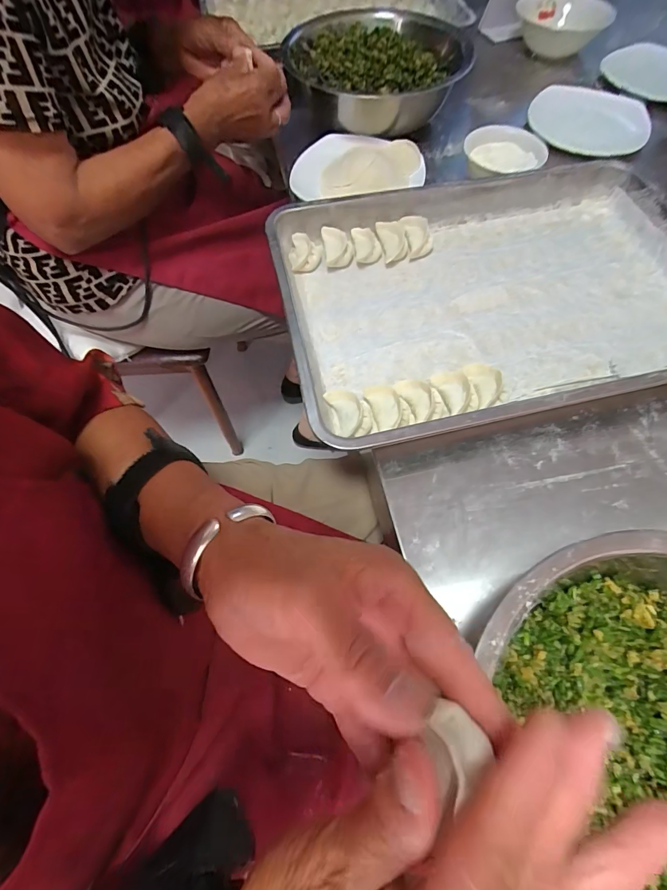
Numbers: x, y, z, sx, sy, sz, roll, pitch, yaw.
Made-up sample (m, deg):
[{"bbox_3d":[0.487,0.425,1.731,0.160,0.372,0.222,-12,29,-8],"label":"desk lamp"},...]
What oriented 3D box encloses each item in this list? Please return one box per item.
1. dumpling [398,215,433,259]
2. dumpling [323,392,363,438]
[{"bbox_3d":[0.103,-0.267,0.507,0.030,0.025,0.055,-15,64,-8],"label":"dumpling"},{"bbox_3d":[0.012,-0.031,0.396,0.027,0.030,0.046,-18,64,-10],"label":"dumpling"}]

